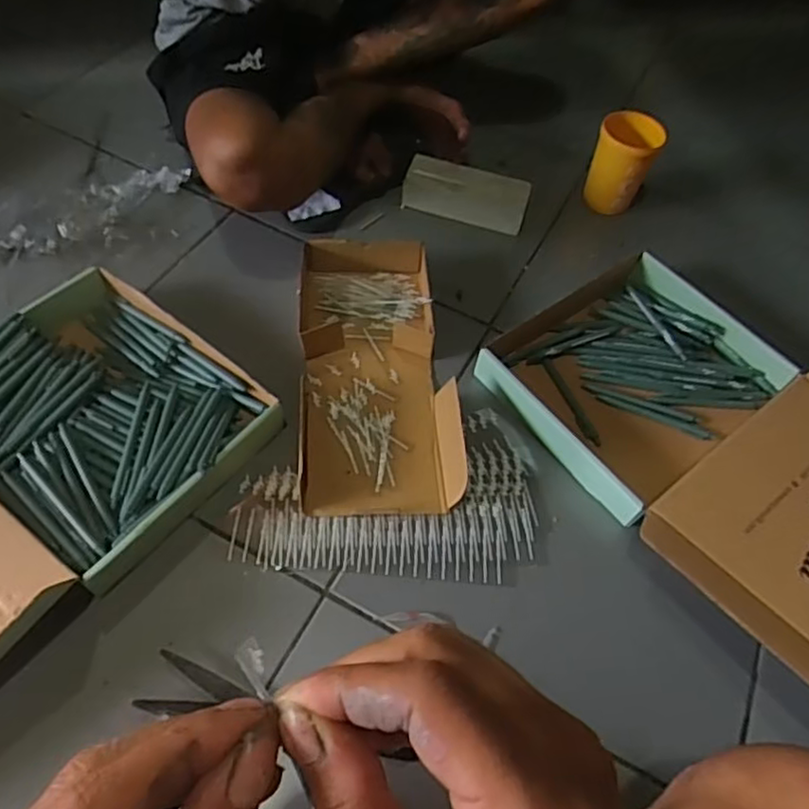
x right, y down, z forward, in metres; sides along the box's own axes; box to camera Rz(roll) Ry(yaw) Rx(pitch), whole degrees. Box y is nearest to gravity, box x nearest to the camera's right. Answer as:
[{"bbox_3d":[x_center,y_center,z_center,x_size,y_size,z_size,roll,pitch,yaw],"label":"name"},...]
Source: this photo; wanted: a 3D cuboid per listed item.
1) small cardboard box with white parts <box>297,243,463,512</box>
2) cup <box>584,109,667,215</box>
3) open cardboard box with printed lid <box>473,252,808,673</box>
[{"bbox_3d":[-0.033,-0.047,0.773,0.175,0.045,0.358,-2,56,-7],"label":"small cardboard box with white parts"},{"bbox_3d":[0.307,-0.338,0.938,0.083,0.125,0.076,3,56,-4],"label":"cup"},{"bbox_3d":[0.377,0.045,0.710,0.354,0.103,0.533,-31,64,-24],"label":"open cardboard box with printed lid"}]

